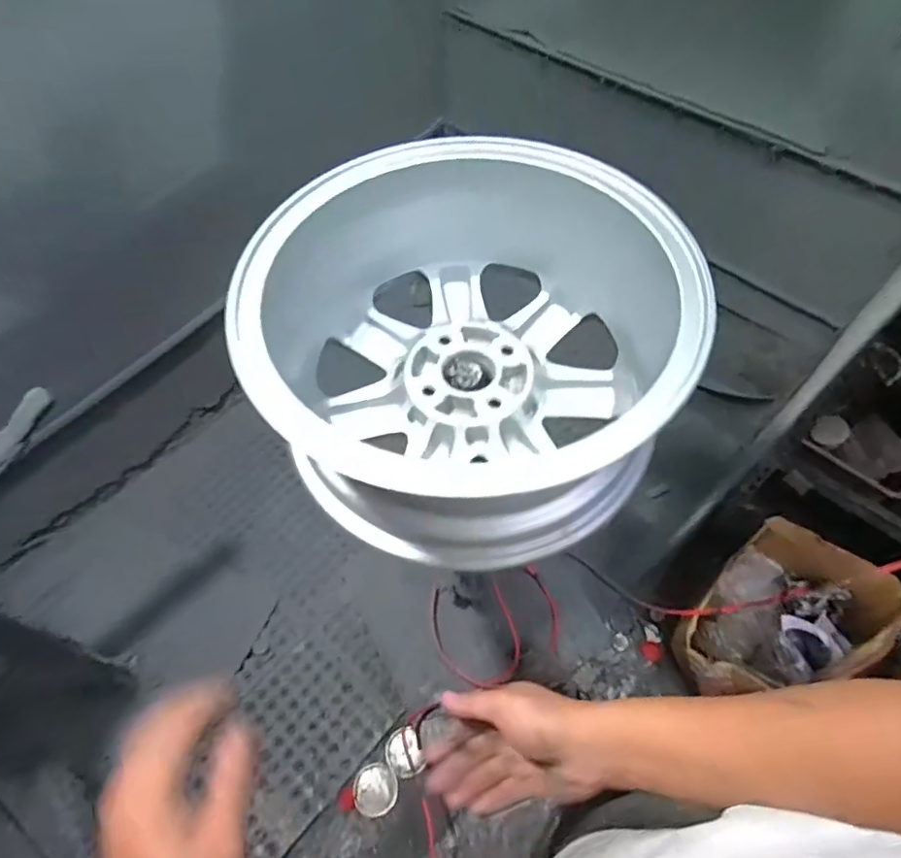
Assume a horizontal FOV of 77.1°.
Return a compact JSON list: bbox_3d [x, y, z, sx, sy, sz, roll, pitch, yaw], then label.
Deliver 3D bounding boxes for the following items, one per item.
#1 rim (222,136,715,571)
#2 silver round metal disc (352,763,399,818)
[{"bbox_3d":[0.023,-0.088,0.562,0.386,0.184,0.393,-1,58,2],"label":"rim"},{"bbox_3d":[-0.164,0.788,1.234,0.096,0.008,0.093,-1,58,2],"label":"silver round metal disc"}]

